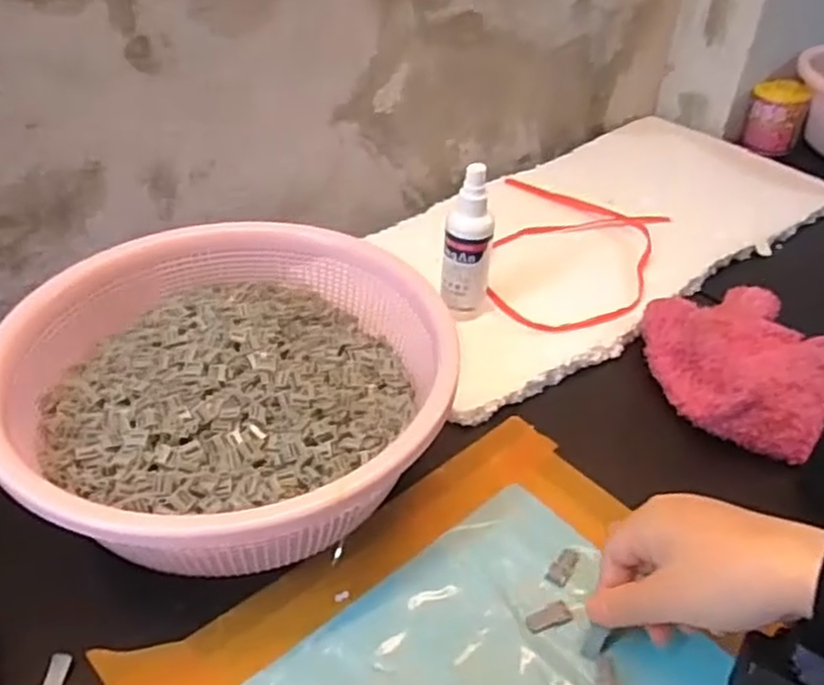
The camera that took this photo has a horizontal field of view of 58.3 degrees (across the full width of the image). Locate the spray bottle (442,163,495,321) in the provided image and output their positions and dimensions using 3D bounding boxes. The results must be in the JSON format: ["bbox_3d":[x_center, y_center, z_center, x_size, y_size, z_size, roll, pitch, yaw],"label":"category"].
[{"bbox_3d":[0.043,-0.072,0.574,0.034,0.128,0.026,18,41,18],"label":"spray bottle"}]

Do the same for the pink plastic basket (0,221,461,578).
[{"bbox_3d":[-0.107,0.038,0.470,0.241,0.109,0.244,2,39,-1],"label":"pink plastic basket"}]

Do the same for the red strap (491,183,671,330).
[{"bbox_3d":[0.137,-0.085,0.686,0.164,0.015,0.228,18,41,17],"label":"red strap"}]

